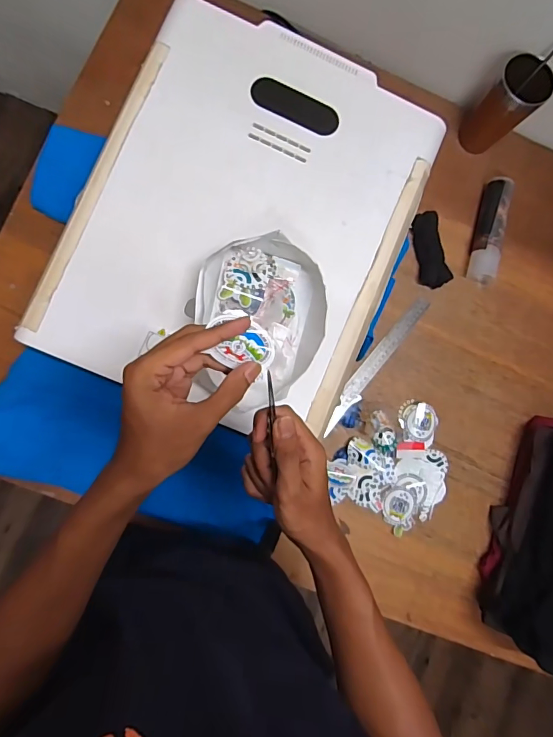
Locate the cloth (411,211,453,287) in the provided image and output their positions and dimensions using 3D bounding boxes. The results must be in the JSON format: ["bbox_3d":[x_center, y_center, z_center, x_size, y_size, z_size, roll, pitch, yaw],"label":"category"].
[{"bbox_3d":[0.265,-0.203,0.738,0.049,0.024,0.125,-9,90,-8],"label":"cloth"}]

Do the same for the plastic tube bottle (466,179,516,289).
[{"bbox_3d":[0.371,-0.242,0.744,0.041,0.040,0.188,11,87,-8],"label":"plastic tube bottle"}]

